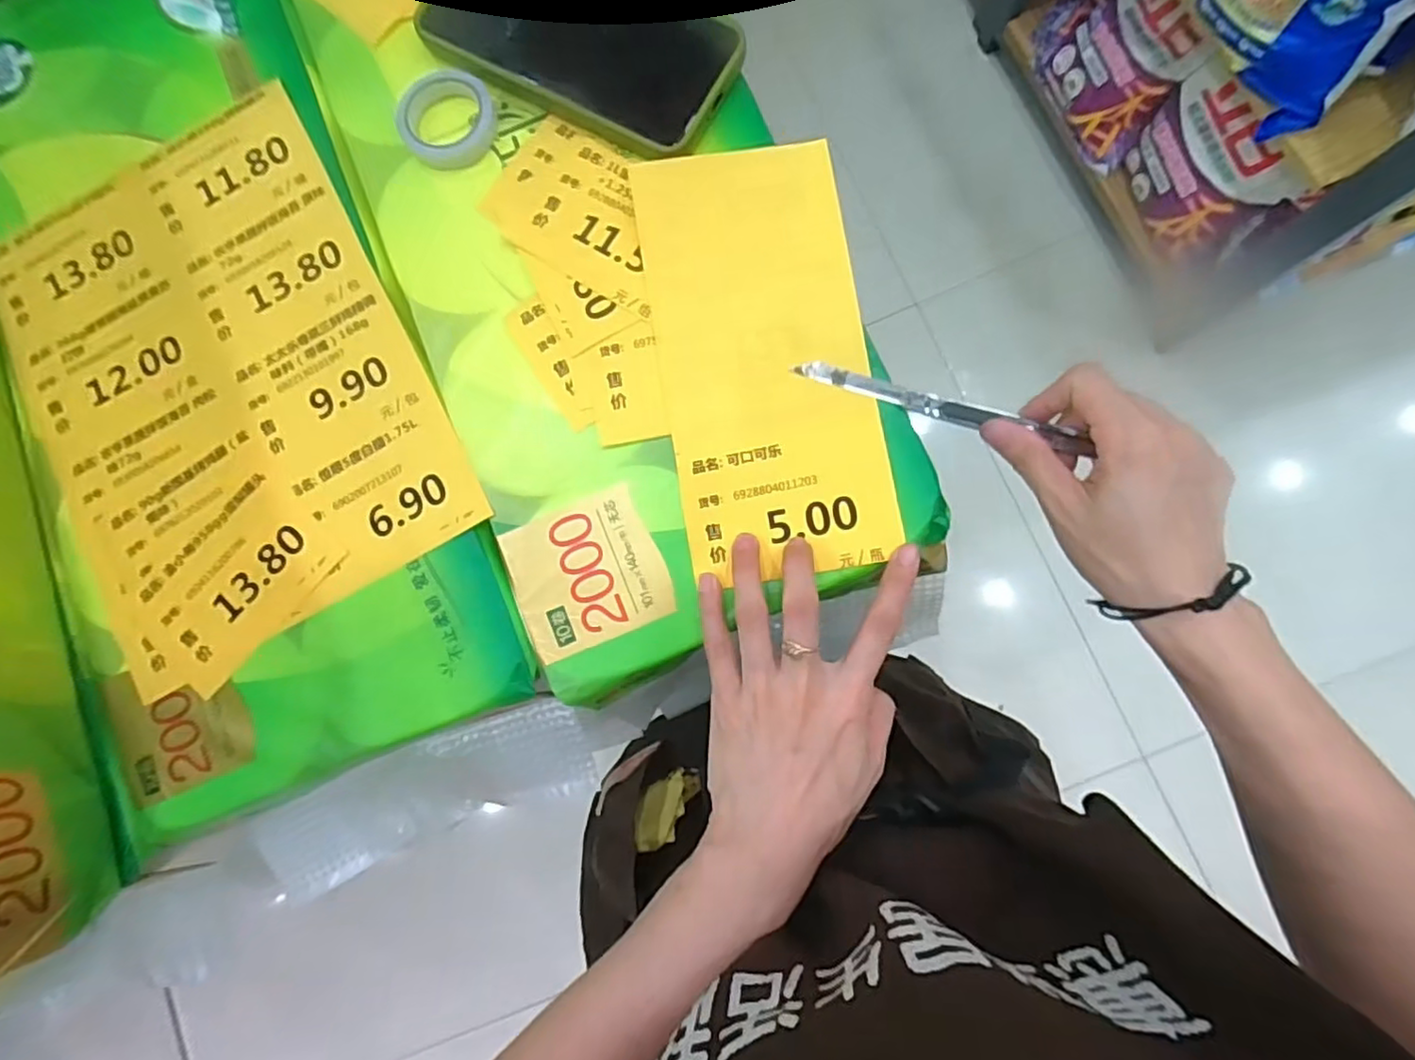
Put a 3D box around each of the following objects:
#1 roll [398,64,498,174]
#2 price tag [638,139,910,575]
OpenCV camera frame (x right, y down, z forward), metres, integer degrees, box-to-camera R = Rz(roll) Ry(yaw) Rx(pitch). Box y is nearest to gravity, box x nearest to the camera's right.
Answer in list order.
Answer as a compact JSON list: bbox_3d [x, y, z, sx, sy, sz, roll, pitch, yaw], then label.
[{"bbox_3d":[-0.144,-0.227,0.353,0.052,0.009,0.052,-1,84,5],"label":"roll"},{"bbox_3d":[0.029,-0.086,0.326,0.103,0.009,0.213,-9,87,3],"label":"price tag"}]

